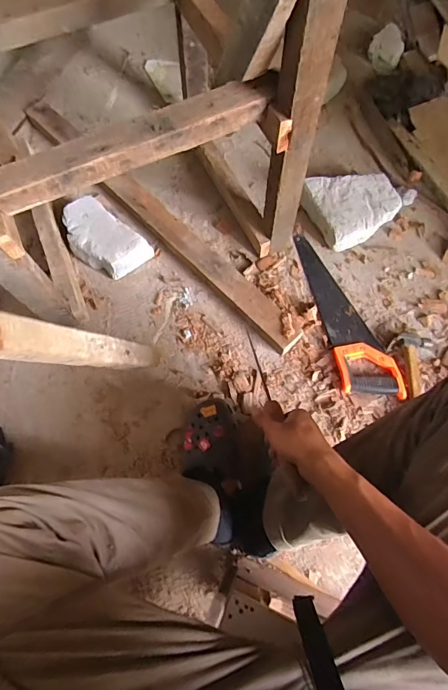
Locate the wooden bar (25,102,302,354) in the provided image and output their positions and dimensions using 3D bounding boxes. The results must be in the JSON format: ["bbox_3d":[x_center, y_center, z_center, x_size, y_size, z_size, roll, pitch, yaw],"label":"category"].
[{"bbox_3d":[-0.176,-0.315,0.994,0.081,0.043,0.927,-43,73,-15],"label":"wooden bar"}]

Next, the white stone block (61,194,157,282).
[{"bbox_3d":[-0.283,-0.247,0.962,0.212,0.075,0.123,37,73,14],"label":"white stone block"}]

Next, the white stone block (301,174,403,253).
[{"bbox_3d":[0.305,-0.333,0.986,0.202,0.060,0.184,-28,70,-10],"label":"white stone block"}]

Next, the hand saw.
[{"bbox_3d":[0.264,-0.080,0.898,0.115,0.026,0.403,-11,68,-3],"label":"hand saw"}]

